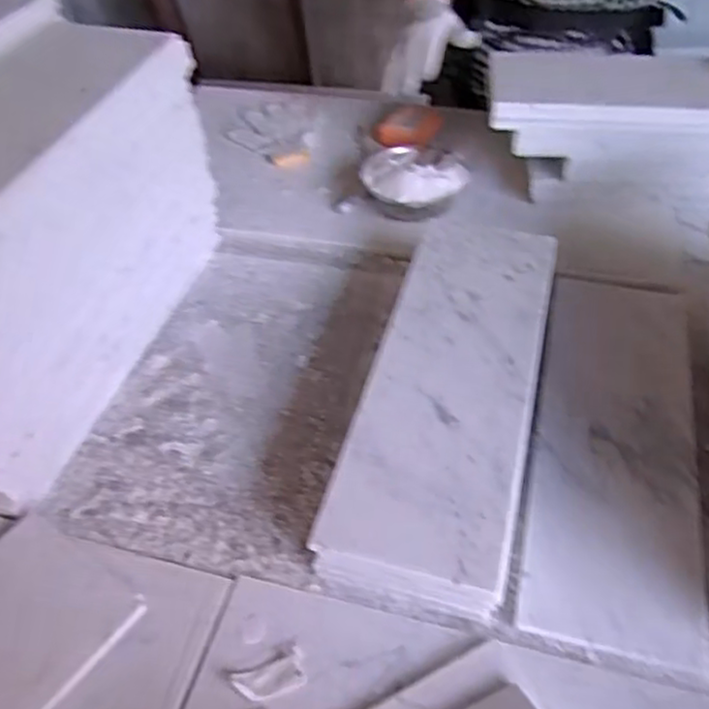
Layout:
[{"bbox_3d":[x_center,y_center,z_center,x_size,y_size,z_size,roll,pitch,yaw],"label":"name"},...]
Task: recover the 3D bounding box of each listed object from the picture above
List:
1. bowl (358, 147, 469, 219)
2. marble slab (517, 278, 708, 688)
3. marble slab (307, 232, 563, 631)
[{"bbox_3d":[0.079,-0.228,0.959,0.137,0.063,0.133,-2,47,2],"label":"bowl"},{"bbox_3d":[0.272,0.074,0.721,0.153,0.018,0.479,10,49,13],"label":"marble slab"},{"bbox_3d":[0.102,0.019,0.696,0.159,0.025,0.474,10,49,13],"label":"marble slab"}]

